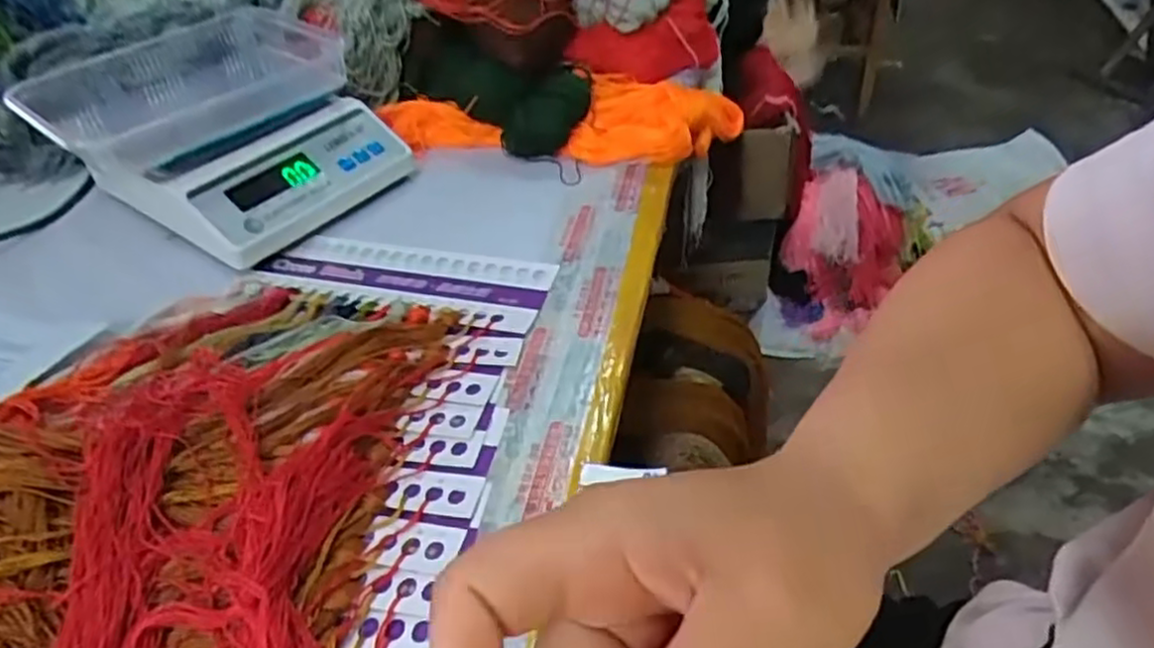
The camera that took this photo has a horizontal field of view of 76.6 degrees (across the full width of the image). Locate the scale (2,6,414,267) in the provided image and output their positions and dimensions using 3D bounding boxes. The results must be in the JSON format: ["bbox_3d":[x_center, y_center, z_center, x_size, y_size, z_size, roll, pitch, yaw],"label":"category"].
[{"bbox_3d":[-0.341,-0.187,0.669,0.326,0.102,0.238,27,51,30],"label":"scale"}]

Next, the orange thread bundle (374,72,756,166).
[{"bbox_3d":[-0.014,-0.191,0.703,0.354,0.051,0.094,-2,42,2],"label":"orange thread bundle"}]

